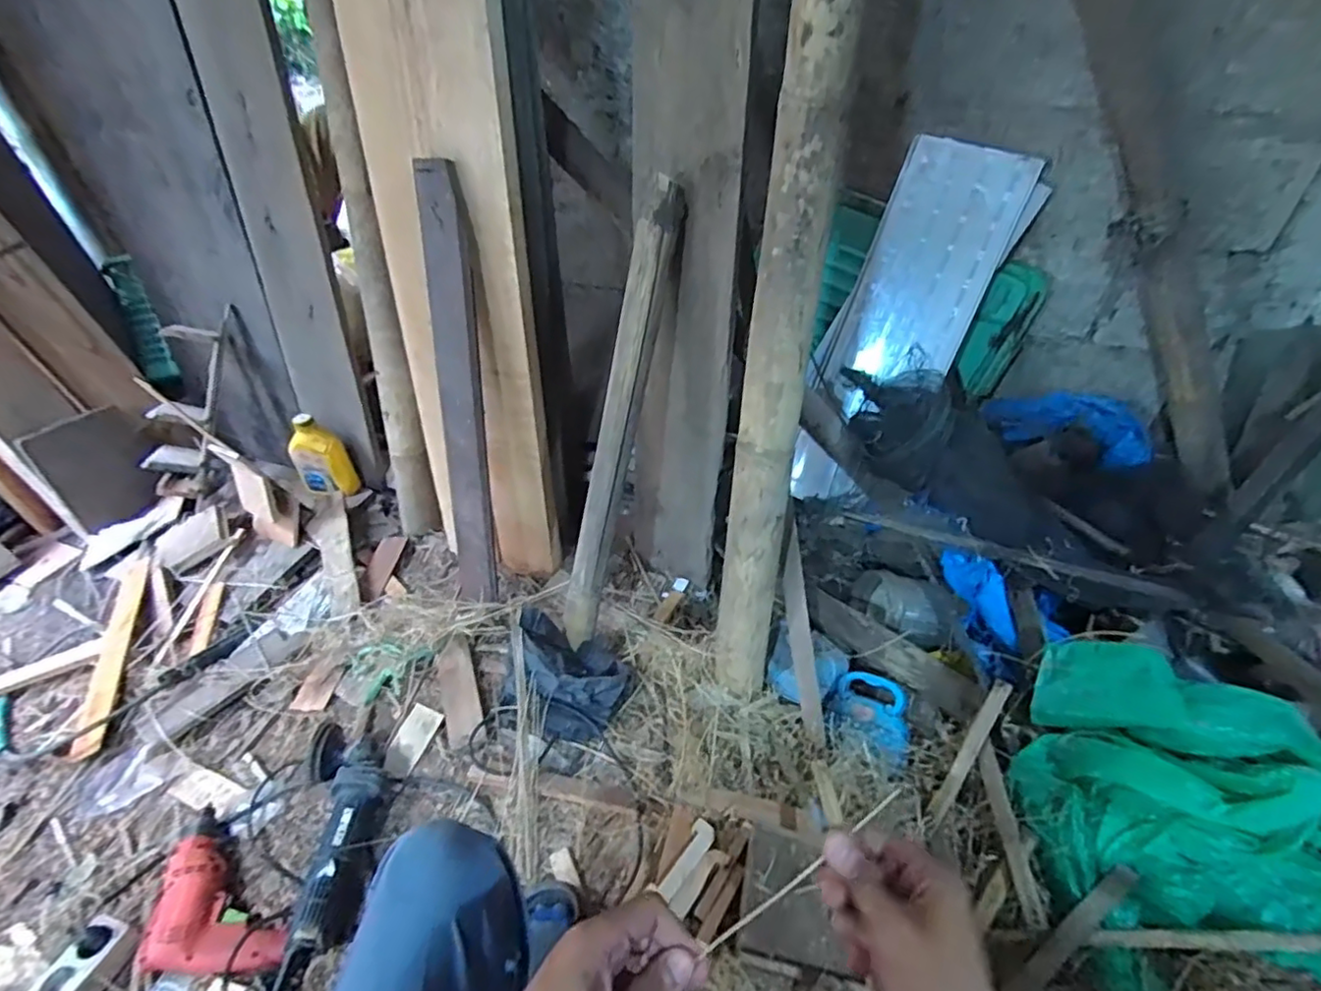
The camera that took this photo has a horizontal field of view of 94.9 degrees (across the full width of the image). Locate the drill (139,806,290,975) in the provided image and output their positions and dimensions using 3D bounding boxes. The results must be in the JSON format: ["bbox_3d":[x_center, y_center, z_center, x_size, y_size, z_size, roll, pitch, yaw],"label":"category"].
[{"bbox_3d":[-0.601,0.545,0.793,0.267,0.056,0.121,26,47,29],"label":"drill"}]

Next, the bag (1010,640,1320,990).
[{"bbox_3d":[0.613,0.372,0.735,0.302,0.216,0.342,-3,40,-1],"label":"bag"}]

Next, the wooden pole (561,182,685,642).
[{"bbox_3d":[-0.069,-0.098,0.951,0.059,0.727,0.041,21,17,25],"label":"wooden pole"}]

